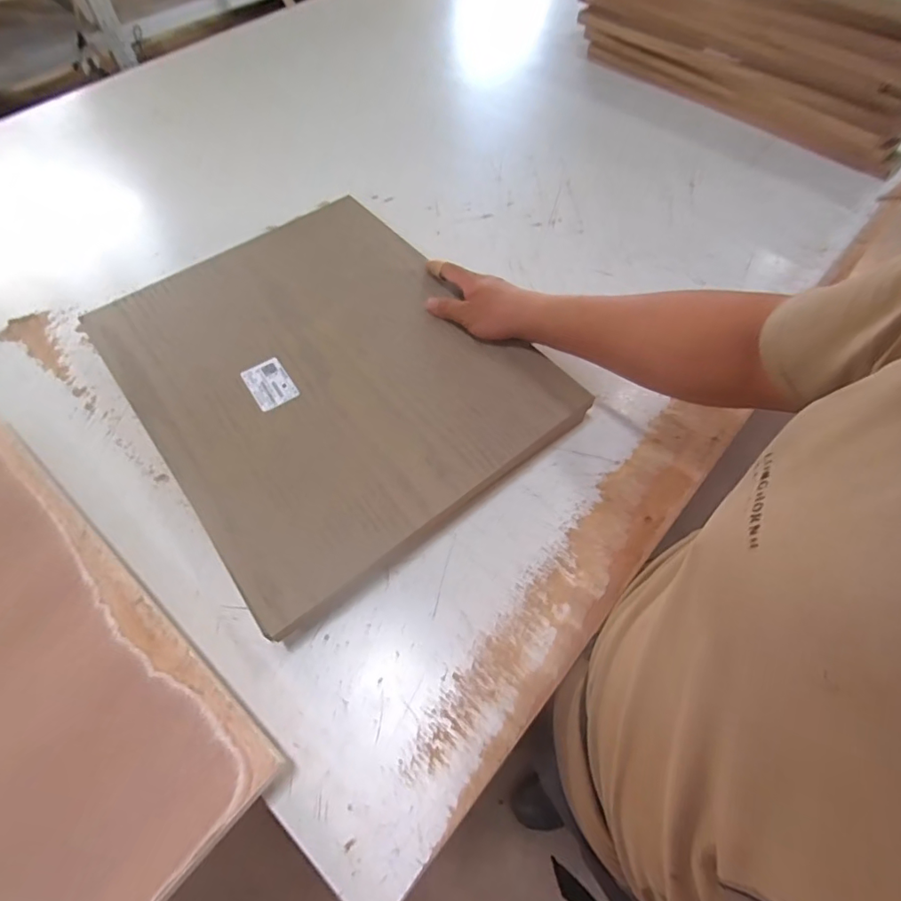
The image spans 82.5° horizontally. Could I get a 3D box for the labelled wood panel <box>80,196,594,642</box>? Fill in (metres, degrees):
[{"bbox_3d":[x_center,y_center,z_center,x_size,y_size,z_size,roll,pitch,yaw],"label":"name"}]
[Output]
[{"bbox_3d":[-0.131,-0.095,0.531,0.344,0.029,0.430,-34,68,-20],"label":"labelled wood panel"}]

